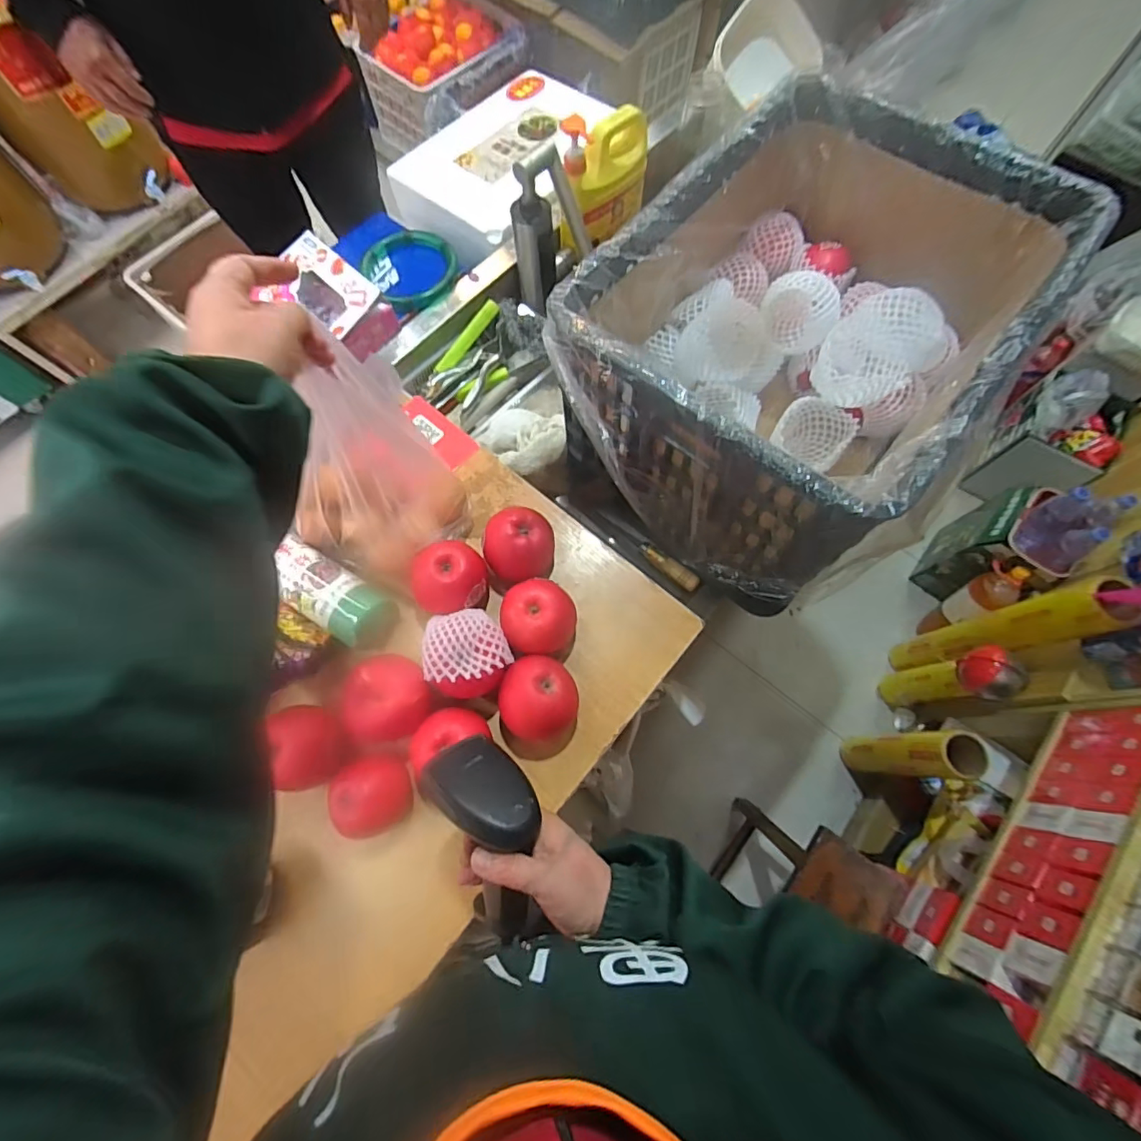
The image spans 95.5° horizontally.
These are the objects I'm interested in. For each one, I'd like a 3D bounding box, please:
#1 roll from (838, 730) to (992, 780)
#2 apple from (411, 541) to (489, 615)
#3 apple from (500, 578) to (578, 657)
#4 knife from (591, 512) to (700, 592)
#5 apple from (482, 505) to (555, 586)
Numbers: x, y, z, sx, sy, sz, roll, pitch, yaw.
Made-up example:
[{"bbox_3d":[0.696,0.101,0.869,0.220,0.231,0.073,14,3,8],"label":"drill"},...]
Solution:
[{"bbox_3d":[0.749,0.416,1.172,0.103,0.372,0.091,2,71,1],"label":"roll"},{"bbox_3d":[-0.128,0.011,0.565,0.074,0.059,0.070,0,71,0],"label":"apple"},{"bbox_3d":[-0.034,0.052,0.555,0.078,0.058,0.077,-7,71,-3],"label":"apple"},{"bbox_3d":[0.105,-0.035,0.749,0.022,0.020,0.194,-42,62,-13],"label":"knife"},{"bbox_3d":[-0.058,-0.026,0.585,0.075,0.066,0.076,7,71,2],"label":"apple"}]

